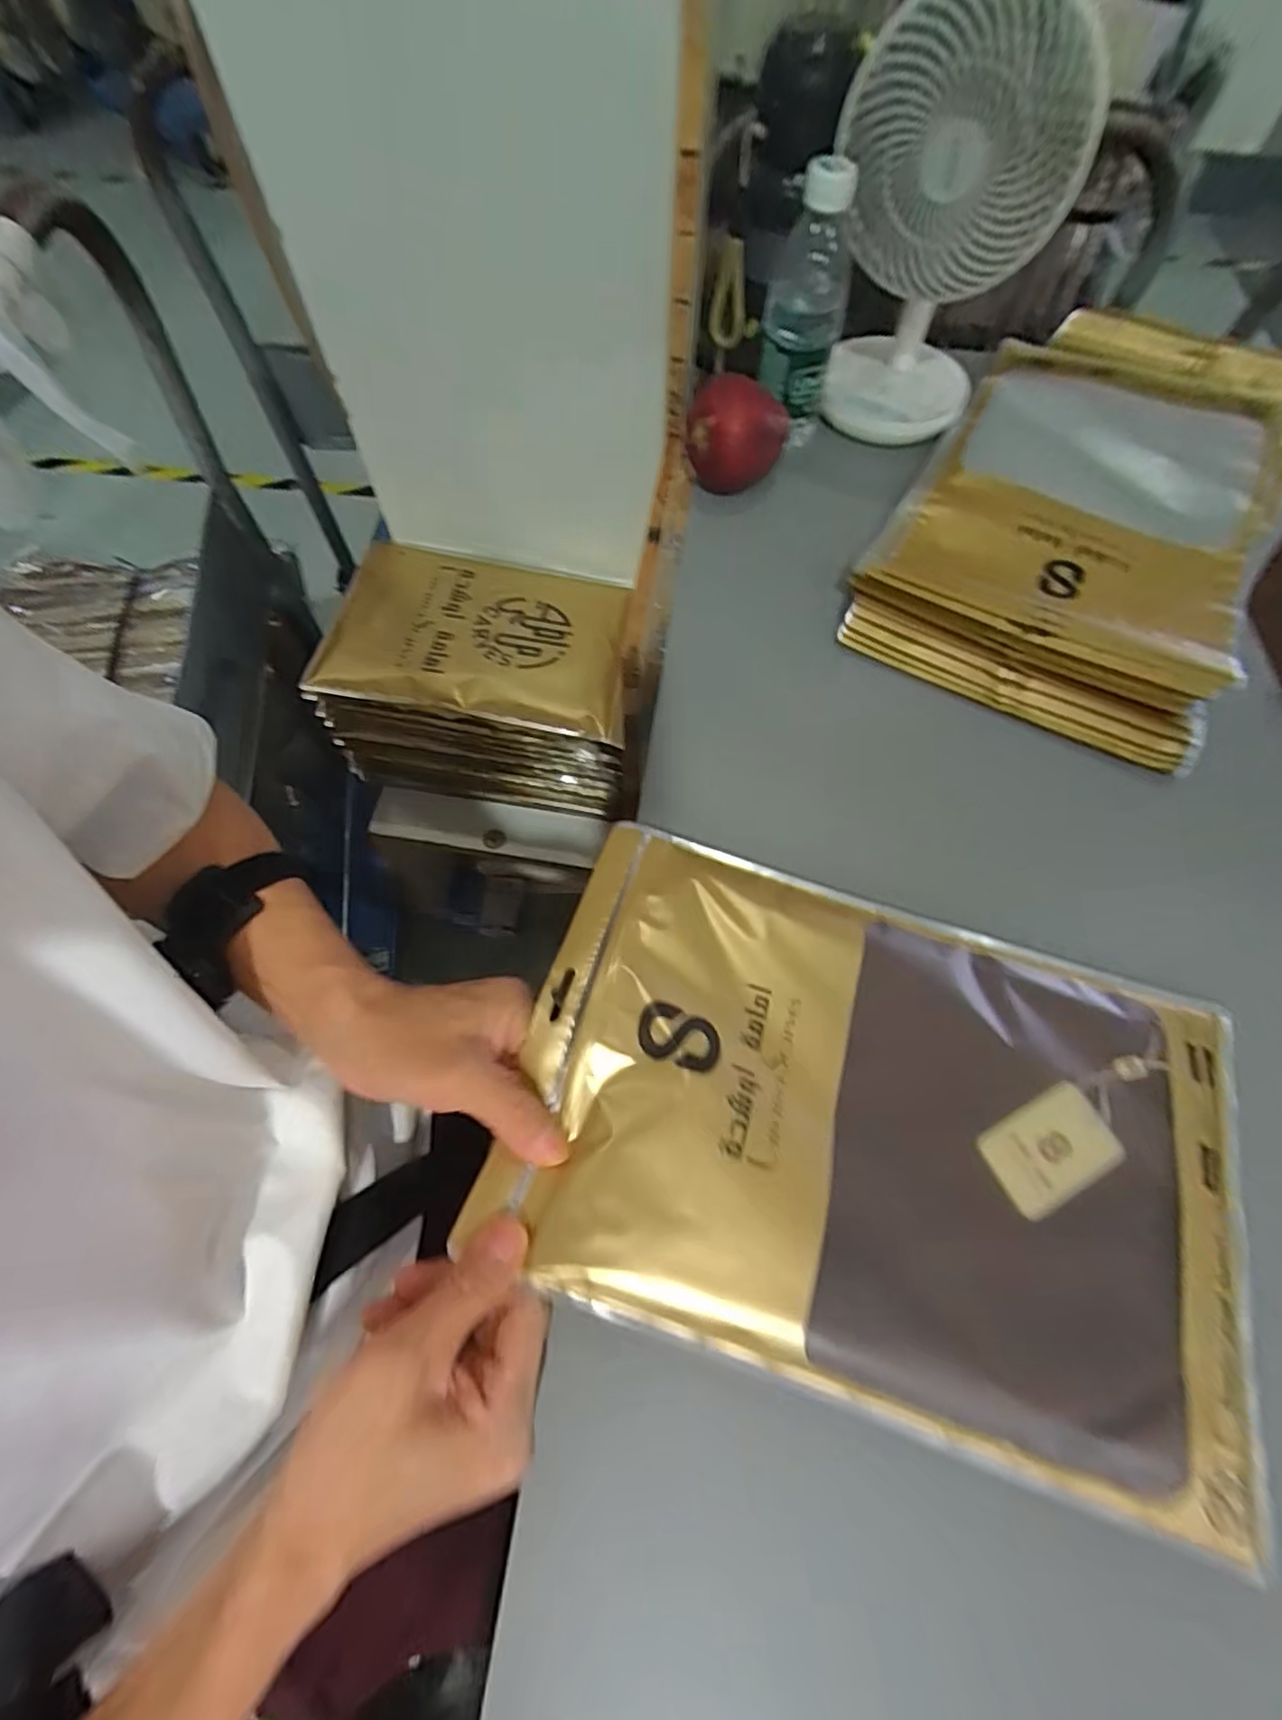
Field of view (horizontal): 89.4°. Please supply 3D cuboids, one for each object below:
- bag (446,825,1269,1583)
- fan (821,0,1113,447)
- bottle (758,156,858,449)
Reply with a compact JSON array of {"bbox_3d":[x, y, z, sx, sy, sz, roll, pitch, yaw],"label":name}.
[{"bbox_3d":[0.118,0.126,0.319,0.348,0.038,0.237,17,66,8],"label":"bag"},{"bbox_3d":[0.216,-0.462,0.477,0.141,0.234,0.093,1,64,0],"label":"fan"},{"bbox_3d":[0.128,-0.432,0.511,0.064,0.162,0.072,8,65,4],"label":"bottle"}]

